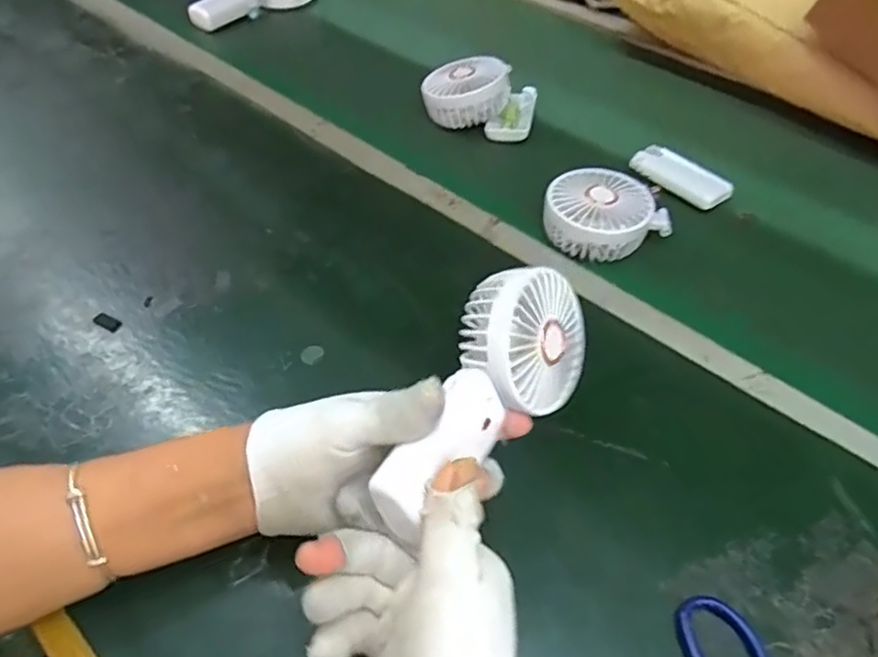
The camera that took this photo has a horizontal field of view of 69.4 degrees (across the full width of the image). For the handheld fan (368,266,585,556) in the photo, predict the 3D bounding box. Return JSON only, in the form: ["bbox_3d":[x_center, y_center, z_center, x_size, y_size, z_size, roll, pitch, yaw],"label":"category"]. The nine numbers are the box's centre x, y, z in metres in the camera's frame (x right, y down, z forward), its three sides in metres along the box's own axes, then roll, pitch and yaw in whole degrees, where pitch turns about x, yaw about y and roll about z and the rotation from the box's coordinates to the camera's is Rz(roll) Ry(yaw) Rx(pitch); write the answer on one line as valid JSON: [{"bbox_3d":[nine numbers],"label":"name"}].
[{"bbox_3d":[0.022,0.037,0.365,0.042,0.087,0.178,7,43,44],"label":"handheld fan"}]

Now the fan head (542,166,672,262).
[{"bbox_3d":[0.139,-0.102,0.550,0.103,0.039,0.085,-19,53,-13],"label":"fan head"}]

